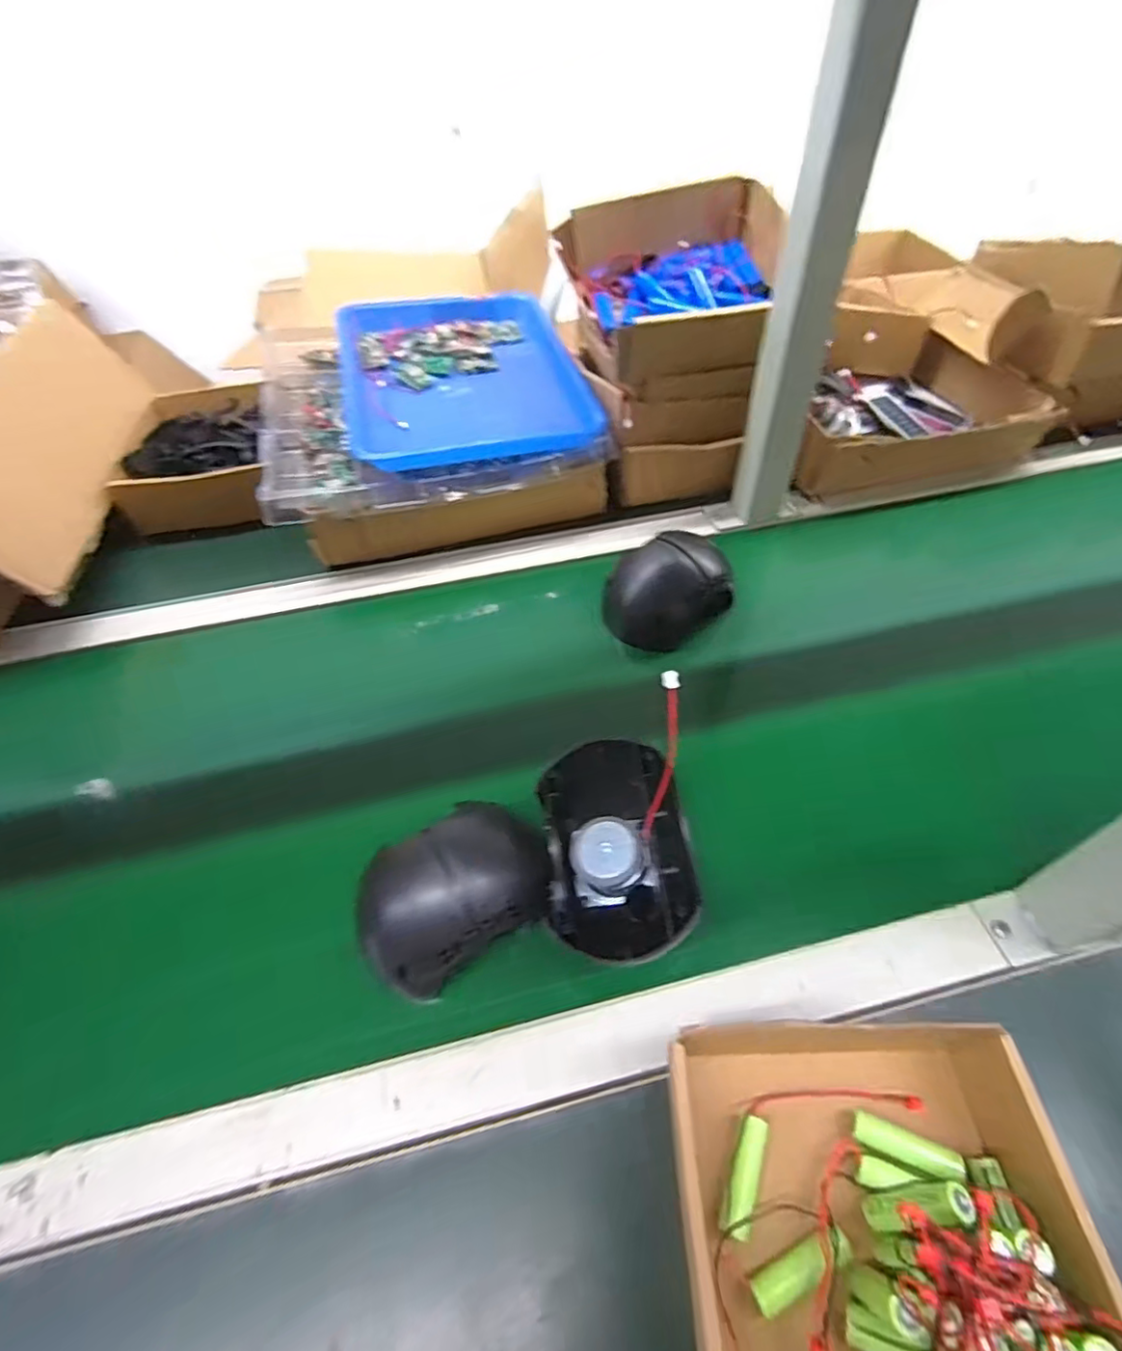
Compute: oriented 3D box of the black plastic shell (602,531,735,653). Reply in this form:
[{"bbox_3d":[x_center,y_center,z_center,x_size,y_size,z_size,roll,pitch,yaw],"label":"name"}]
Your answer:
[{"bbox_3d":[0.097,-0.080,0.544,0.106,0.069,0.079,-26,54,-19],"label":"black plastic shell"}]

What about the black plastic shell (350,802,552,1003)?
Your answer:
[{"bbox_3d":[-0.062,0.133,0.372,0.123,0.063,0.083,-26,54,-19],"label":"black plastic shell"}]

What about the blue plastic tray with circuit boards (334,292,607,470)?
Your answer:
[{"bbox_3d":[-0.111,-0.342,0.666,0.249,0.038,0.323,-12,56,-8],"label":"blue plastic tray with circuit boards"}]

